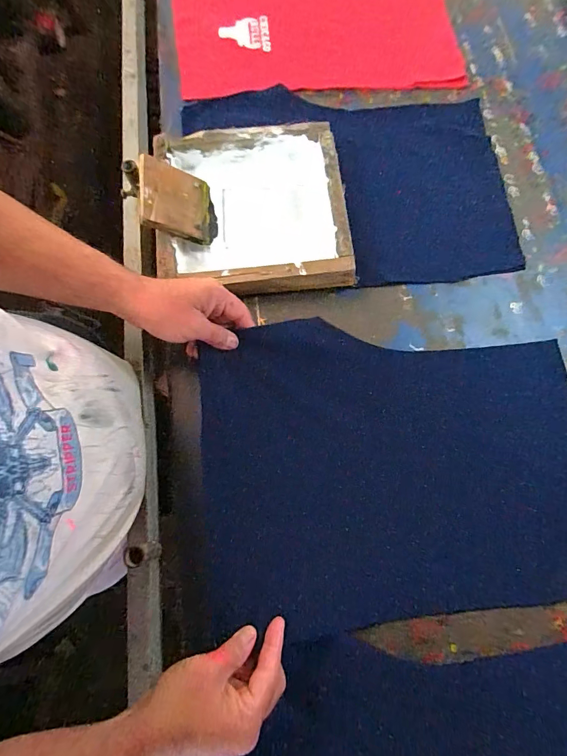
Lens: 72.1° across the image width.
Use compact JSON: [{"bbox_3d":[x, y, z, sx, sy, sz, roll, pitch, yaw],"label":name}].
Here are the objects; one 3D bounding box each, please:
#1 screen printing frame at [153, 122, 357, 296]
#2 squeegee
[{"bbox_3d":[-0.049,-0.240,0.550,0.263,0.049,0.245,-4,75,-3],"label":"screen printing frame"},{"bbox_3d":[-0.141,-0.240,0.531,0.107,0.013,0.100,3,76,-38],"label":"squeegee"}]

